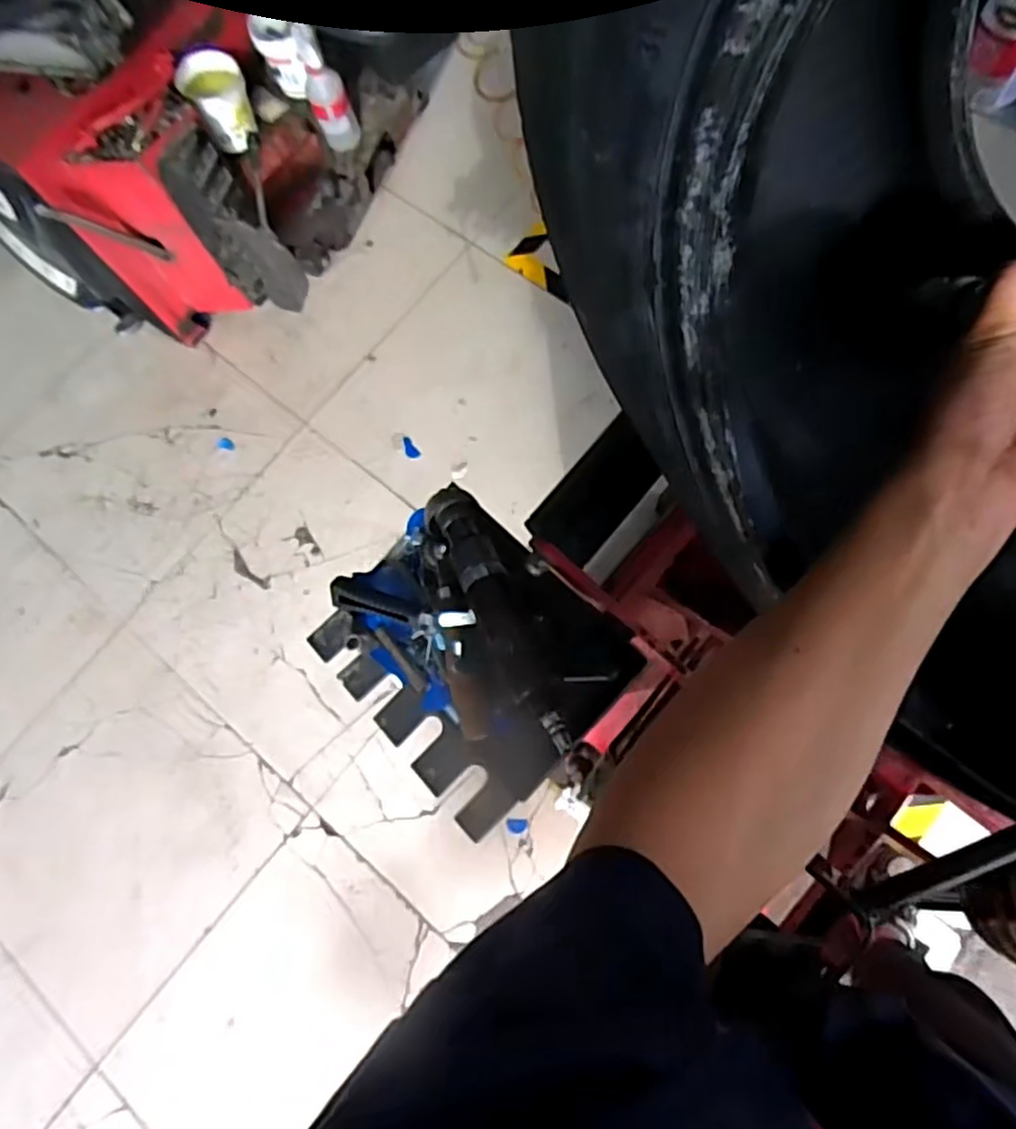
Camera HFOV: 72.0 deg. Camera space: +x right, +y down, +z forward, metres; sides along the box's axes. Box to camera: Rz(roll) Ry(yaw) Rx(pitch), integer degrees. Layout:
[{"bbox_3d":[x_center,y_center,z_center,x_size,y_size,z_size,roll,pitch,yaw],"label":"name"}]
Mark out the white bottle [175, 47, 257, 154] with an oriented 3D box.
[{"bbox_3d":[-0.568,-0.893,1.355,0.123,0.173,0.095,-29,32,-23],"label":"white bottle"}]

